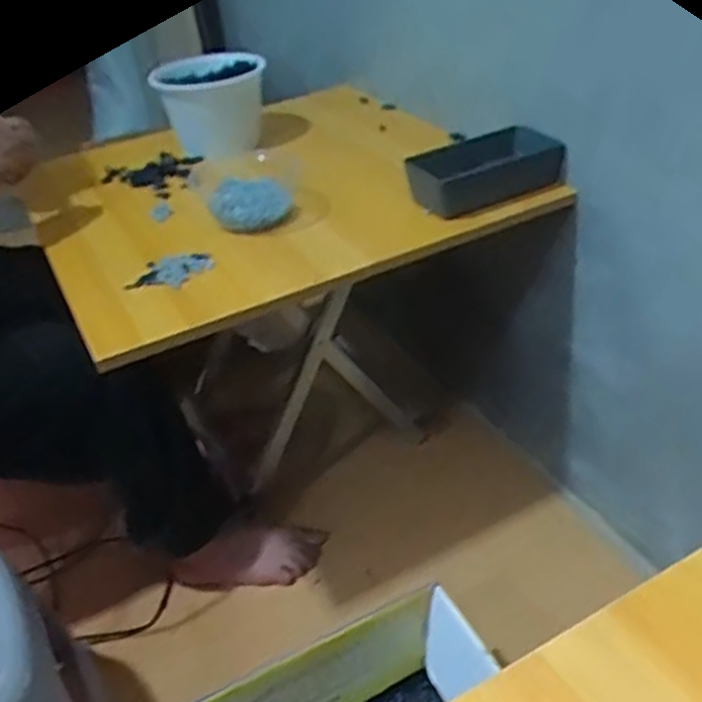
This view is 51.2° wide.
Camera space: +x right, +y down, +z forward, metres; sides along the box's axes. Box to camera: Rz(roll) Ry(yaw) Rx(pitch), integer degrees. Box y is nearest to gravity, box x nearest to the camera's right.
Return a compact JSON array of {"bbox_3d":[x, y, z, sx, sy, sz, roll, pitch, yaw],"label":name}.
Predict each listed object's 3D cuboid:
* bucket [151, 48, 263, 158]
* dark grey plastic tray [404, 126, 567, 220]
[{"bbox_3d":[-0.196,-0.357,1.063,0.151,0.113,0.166,-10,37,-3],"label":"bucket"},{"bbox_3d":[0.153,-0.220,0.903,0.188,0.053,0.109,-19,39,-15],"label":"dark grey plastic tray"}]

